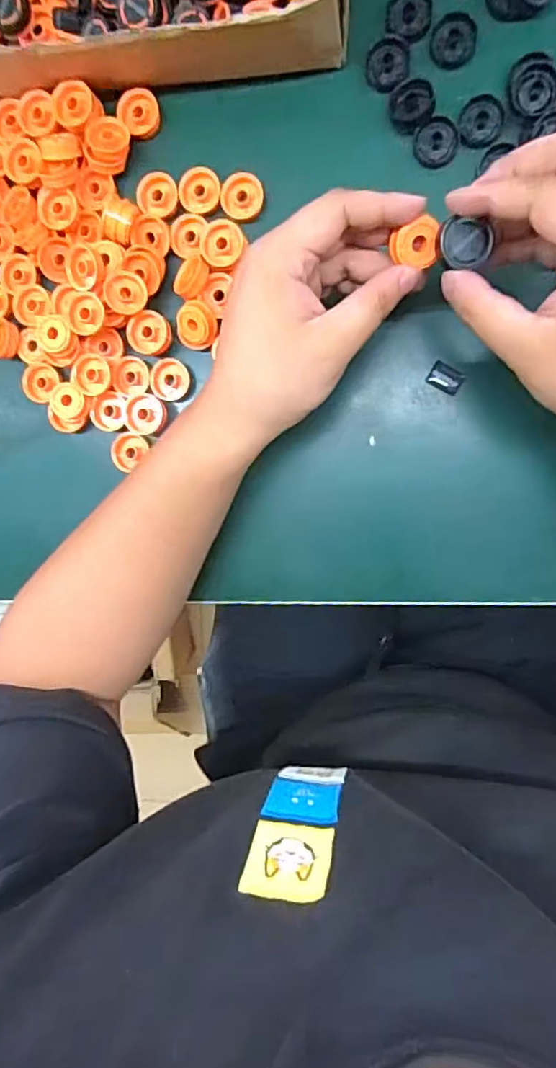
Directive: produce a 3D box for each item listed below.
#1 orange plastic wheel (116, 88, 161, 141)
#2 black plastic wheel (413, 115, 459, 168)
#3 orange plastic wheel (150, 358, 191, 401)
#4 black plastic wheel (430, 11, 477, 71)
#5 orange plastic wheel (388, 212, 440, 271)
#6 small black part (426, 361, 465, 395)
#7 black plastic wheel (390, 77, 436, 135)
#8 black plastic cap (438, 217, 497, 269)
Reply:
[{"bbox_3d":[-0.085,-0.260,0.354,0.024,0.009,0.027,-38,89,10],"label":"orange plastic wheel"},{"bbox_3d":[0.091,-0.227,0.332,0.024,0.009,0.024,1,96,8],"label":"black plastic wheel"},{"bbox_3d":[-0.070,-0.101,0.374,0.024,0.008,0.026,1,96,10],"label":"orange plastic wheel"},{"bbox_3d":[0.099,-0.278,0.322,0.025,0.006,0.022,-3,95,10],"label":"black plastic wheel"},{"bbox_3d":[0.068,-0.143,0.282,0.022,0.009,0.021,-8,117,-2],"label":"orange plastic wheel"},{"bbox_3d":[0.102,-0.095,0.348,0.020,0.004,0.014,31,100,6],"label":"small black part"},{"bbox_3d":[0.077,-0.244,0.328,0.024,0.010,0.024,1,96,10],"label":"black plastic wheel"},{"bbox_3d":[0.088,-0.135,0.267,0.023,0.005,0.021,1,96,8],"label":"black plastic cap"}]

